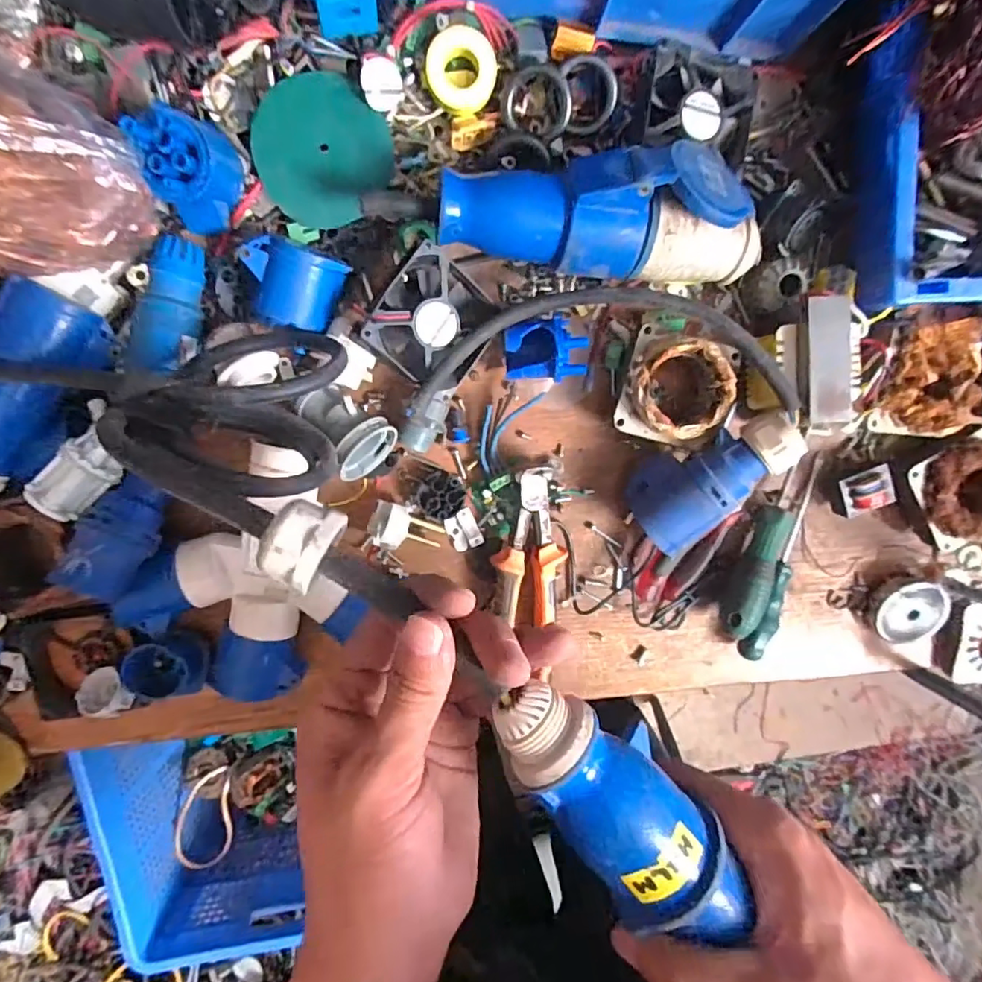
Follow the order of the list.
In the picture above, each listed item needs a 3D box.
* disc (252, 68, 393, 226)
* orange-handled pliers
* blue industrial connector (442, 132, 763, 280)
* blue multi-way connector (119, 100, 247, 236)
[{"bbox_3d":[-0.118,-0.233,0.389,0.089,0.007,0.088,-2,107,-8],"label":"disc"},{"bbox_3d":[0.030,0.071,0.453,0.055,0.027,0.173,5,97,-6],"label":"orange-handled pliers"},{"bbox_3d":[0.079,-0.182,0.375,0.225,0.056,0.082,-6,98,-4],"label":"blue industrial connector"},{"bbox_3d":[-0.187,-0.204,0.362,0.048,0.059,0.063,-20,99,-2],"label":"blue multi-way connector"}]

